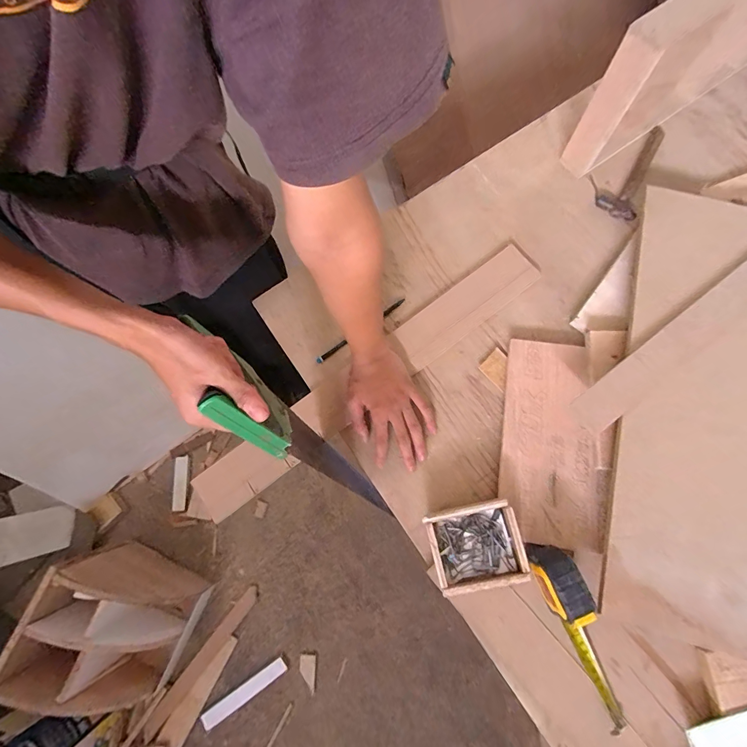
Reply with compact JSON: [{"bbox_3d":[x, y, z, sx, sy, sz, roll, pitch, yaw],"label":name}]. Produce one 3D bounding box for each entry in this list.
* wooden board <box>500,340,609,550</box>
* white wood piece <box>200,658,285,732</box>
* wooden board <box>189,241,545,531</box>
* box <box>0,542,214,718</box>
[{"bbox_3d":[0.250,0.091,0.535,0.132,0.013,0.275,6,77,11],"label":"wooden board"},{"bbox_3d":[-0.385,0.952,1.144,0.262,0.023,0.048,-34,76,-7],"label":"white wood piece"},{"bbox_3d":[0.000,0.001,0.574,0.595,0.018,0.073,-37,75,-6],"label":"wooden board"},{"bbox_3d":[-0.710,0.688,1.049,0.318,0.323,0.307,21,77,8],"label":"box"}]

